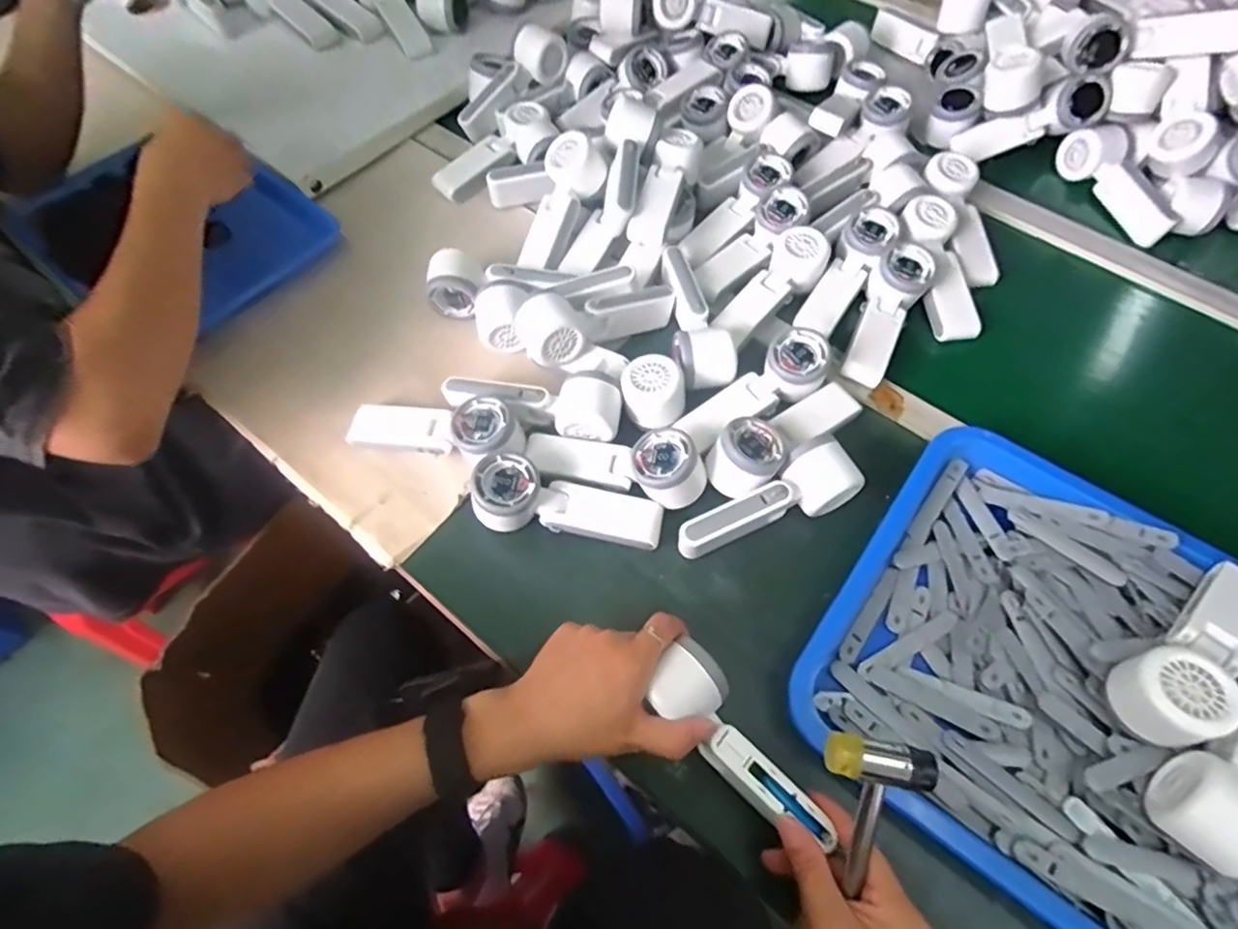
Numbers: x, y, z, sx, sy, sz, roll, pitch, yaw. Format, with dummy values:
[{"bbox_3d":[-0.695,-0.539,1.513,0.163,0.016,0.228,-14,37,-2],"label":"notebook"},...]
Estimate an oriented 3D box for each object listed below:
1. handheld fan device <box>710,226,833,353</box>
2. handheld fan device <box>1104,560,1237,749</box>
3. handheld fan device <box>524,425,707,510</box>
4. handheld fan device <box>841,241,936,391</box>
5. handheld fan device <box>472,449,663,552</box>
[{"bbox_3d":[0.161,-0.184,0.630,0.060,0.043,0.163,35,67,17],"label":"handheld fan device"},{"bbox_3d":[0.413,0.129,0.425,0.169,0.051,0.061,-34,67,-17],"label":"handheld fan device"},{"bbox_3d":[-0.004,-0.006,0.532,0.166,0.049,0.056,8,62,4],"label":"handheld fan device"},{"bbox_3d":[0.268,-0.157,0.611,0.053,0.038,0.172,27,65,14],"label":"handheld fan device"},{"bbox_3d":[-0.043,0.037,0.526,0.161,0.053,0.057,11,62,6],"label":"handheld fan device"}]

